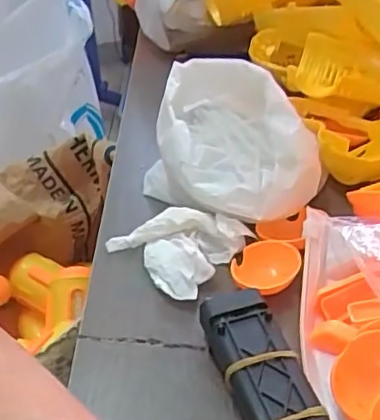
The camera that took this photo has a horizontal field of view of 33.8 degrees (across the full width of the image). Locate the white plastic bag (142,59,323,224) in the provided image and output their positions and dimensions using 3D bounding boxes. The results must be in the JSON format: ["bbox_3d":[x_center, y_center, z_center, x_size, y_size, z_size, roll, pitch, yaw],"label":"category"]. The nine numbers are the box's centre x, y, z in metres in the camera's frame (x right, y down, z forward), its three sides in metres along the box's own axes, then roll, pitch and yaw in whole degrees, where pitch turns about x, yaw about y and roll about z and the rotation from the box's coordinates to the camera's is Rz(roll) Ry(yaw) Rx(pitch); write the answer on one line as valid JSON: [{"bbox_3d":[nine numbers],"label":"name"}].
[{"bbox_3d":[0.025,-0.047,0.420,0.109,0.062,0.138,-8,34,-7],"label":"white plastic bag"}]

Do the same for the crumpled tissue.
[{"bbox_3d":[-0.006,0.018,0.374,0.063,0.018,0.067,-29,42,-33],"label":"crumpled tissue"}]

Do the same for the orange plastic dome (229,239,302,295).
[{"bbox_3d":[0.044,0.033,0.355,0.033,0.015,0.036,-2,34,1],"label":"orange plastic dome"}]

